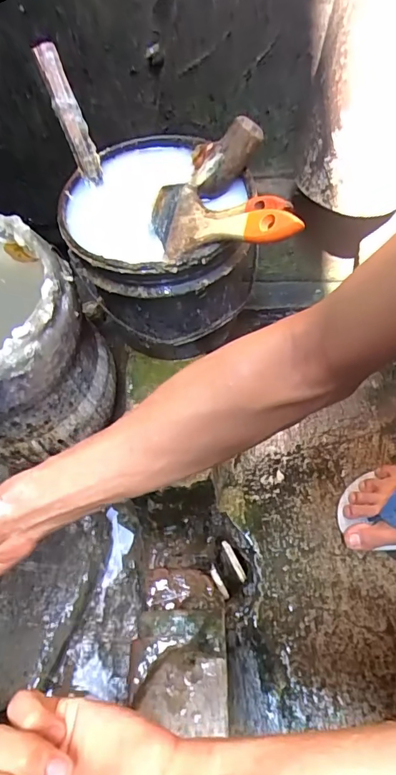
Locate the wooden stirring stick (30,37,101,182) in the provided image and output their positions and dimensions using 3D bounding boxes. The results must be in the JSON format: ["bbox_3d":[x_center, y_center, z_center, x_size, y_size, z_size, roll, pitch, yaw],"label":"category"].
[{"bbox_3d":[-0.130,-0.278,0.476,0.023,0.128,0.026,-26,25,-11],"label":"wooden stirring stick"}]

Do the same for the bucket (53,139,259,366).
[{"bbox_3d":[-0.040,-0.152,0.544,0.185,0.179,0.190,-1,62,2],"label":"bucket"}]

